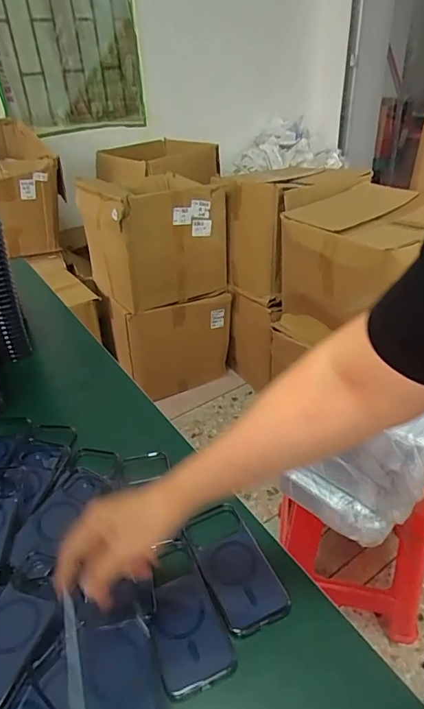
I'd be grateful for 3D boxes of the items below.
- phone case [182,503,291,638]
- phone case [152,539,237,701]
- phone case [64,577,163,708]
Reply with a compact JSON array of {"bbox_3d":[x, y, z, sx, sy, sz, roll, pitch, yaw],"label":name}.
[{"bbox_3d":[0.023,0.239,0.521,0.072,0.020,0.141,-18,36,-20],"label":"phone case"},{"bbox_3d":[-0.033,0.270,0.482,0.071,0.017,0.143,-14,35,-16],"label":"phone case"},{"bbox_3d":[-0.088,0.308,0.428,0.083,0.018,0.167,-11,48,-12],"label":"phone case"}]

